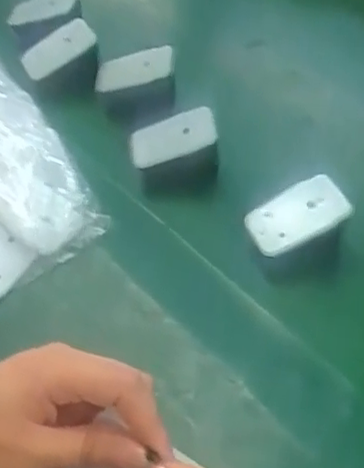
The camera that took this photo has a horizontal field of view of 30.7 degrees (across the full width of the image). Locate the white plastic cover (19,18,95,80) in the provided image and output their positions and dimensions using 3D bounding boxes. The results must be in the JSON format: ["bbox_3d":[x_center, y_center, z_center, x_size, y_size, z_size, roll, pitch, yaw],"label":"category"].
[{"bbox_3d":[-0.115,-0.167,0.603,0.087,0.029,0.009,-21,44,35],"label":"white plastic cover"}]

